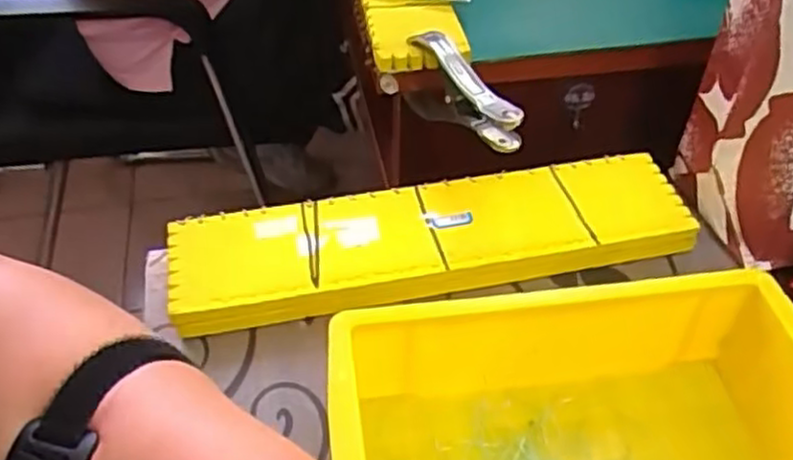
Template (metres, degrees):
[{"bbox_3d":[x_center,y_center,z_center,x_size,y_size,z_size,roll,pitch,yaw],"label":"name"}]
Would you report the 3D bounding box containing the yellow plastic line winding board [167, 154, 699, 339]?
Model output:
[{"bbox_3d":[0.026,0.007,0.489,0.341,0.022,0.092,-10,45,-10],"label":"yellow plastic line winding board"}]

